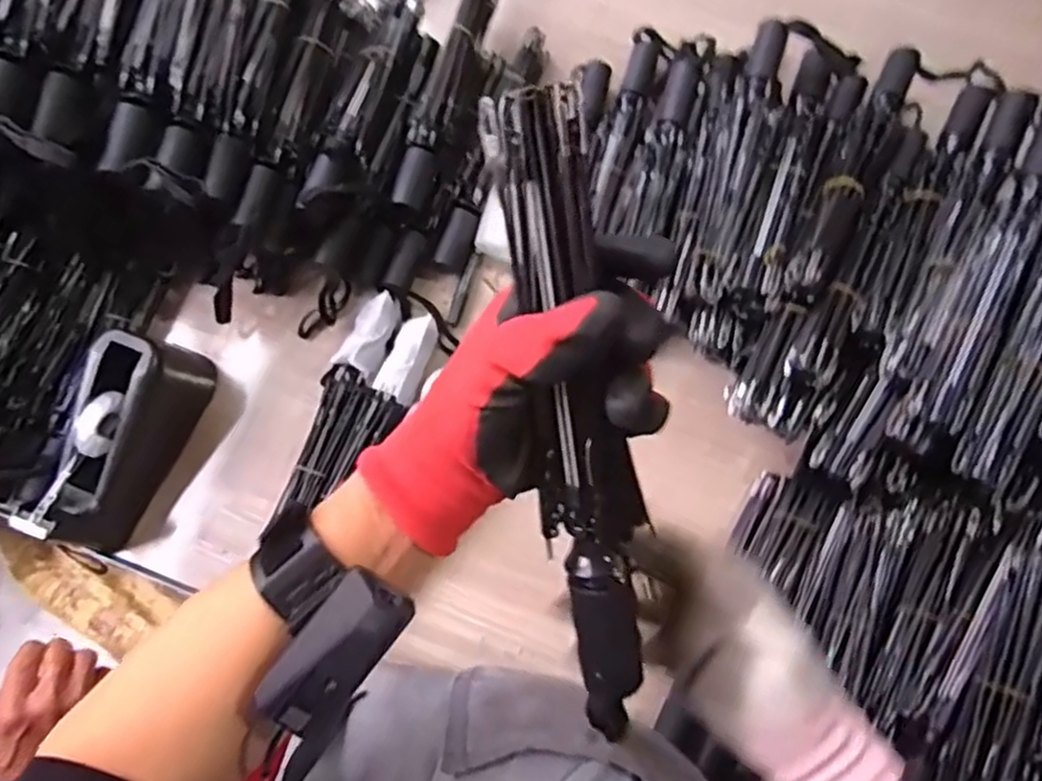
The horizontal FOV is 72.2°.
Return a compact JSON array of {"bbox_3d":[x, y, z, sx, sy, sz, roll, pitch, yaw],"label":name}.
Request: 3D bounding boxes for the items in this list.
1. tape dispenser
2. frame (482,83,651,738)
[{"bbox_3d":[-0.376,0.044,0.661,0.075,0.099,0.202,28,81,5],"label":"tape dispenser"},{"bbox_3d":[0.028,0.020,0.319,0.044,0.033,0.288,-10,106,-2],"label":"frame"}]

